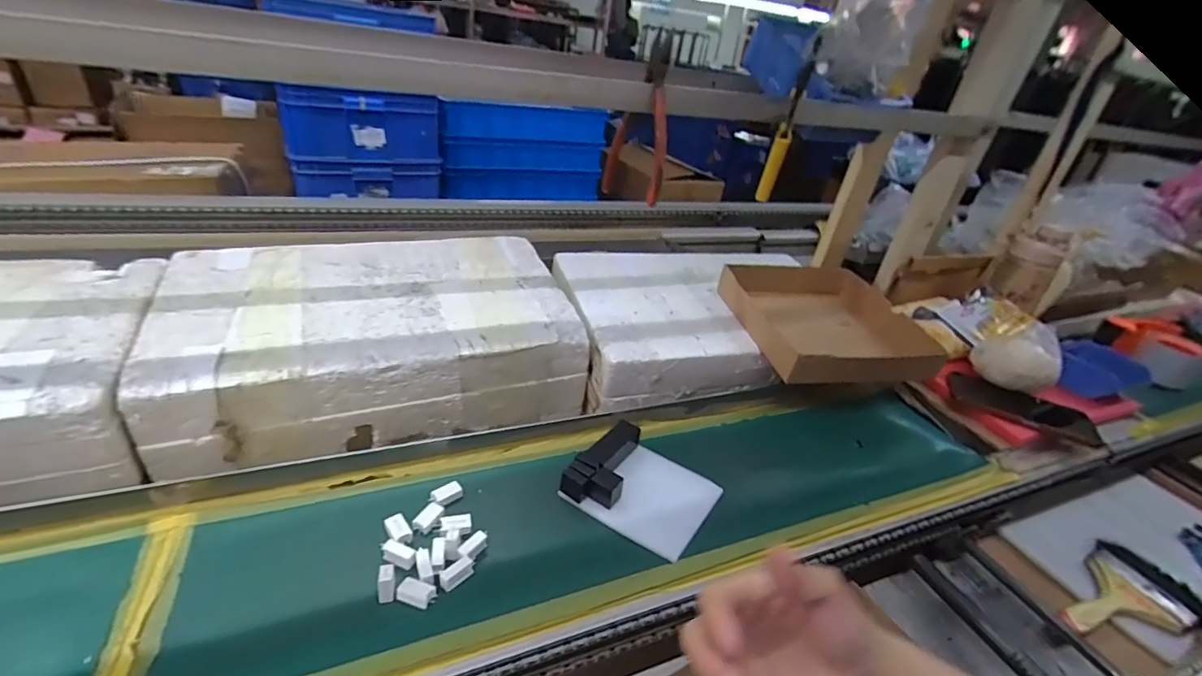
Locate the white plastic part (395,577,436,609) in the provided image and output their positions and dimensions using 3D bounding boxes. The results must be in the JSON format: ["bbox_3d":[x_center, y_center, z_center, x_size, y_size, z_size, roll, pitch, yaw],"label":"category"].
[{"bbox_3d":[-0.138,0.190,0.377,0.027,0.008,0.015,13,31,9],"label":"white plastic part"}]

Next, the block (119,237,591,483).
[{"bbox_3d":[-0.281,-0.008,0.659,0.457,0.128,0.291,-8,35,-26],"label":"block"}]

